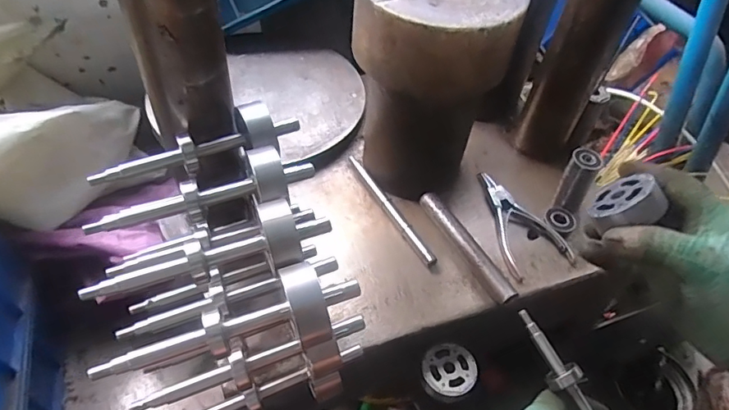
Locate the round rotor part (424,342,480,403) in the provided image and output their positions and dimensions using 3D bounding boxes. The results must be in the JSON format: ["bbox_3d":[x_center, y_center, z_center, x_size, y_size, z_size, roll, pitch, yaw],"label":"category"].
[{"bbox_3d":[0.082,0.160,0.475,0.051,0.010,0.052,-1,50,-7],"label":"round rotor part"}]

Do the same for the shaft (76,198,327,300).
[{"bbox_3d":[-0.098,0.035,0.322,0.157,0.036,0.040,-16,53,-18],"label":"shaft"}]

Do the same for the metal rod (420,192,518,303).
[{"bbox_3d":[0.100,0.042,0.504,0.019,0.020,0.140,-21,55,-22],"label":"metal rod"}]

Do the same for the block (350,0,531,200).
[{"bbox_3d":[0.061,-0.122,0.501,0.140,0.209,0.139,11,50,4],"label":"block"}]

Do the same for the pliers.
[{"bbox_3d":[0.164,0.014,0.537,0.071,0.015,0.136,-12,52,-15],"label":"pliers"}]

